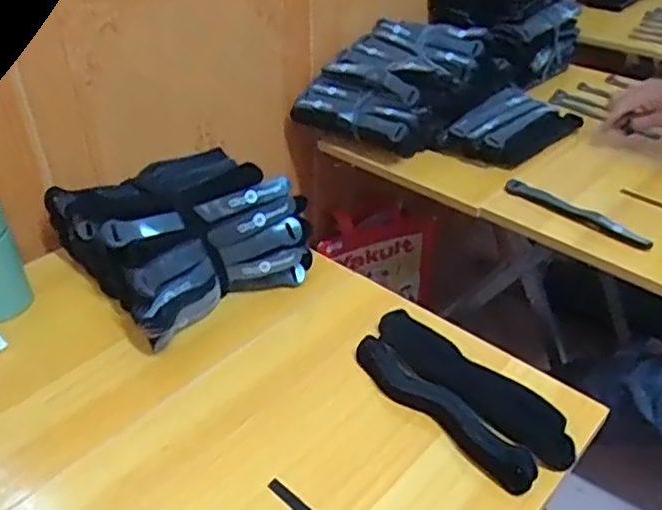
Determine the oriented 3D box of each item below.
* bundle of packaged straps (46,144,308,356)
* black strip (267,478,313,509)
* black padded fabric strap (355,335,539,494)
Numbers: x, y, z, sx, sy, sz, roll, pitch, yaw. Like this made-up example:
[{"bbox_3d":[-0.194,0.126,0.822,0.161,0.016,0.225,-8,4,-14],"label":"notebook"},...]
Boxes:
[{"bbox_3d":[-0.167,-0.035,0.683,0.200,0.102,0.234,-29,45,-33],"label":"bundle of packaged straps"},{"bbox_3d":[-0.028,0.188,0.474,0.052,0.004,0.010,28,44,32],"label":"black strip"},{"bbox_3d":[0.091,0.126,0.535,0.034,0.026,0.194,-28,45,-33],"label":"black padded fabric strap"}]

